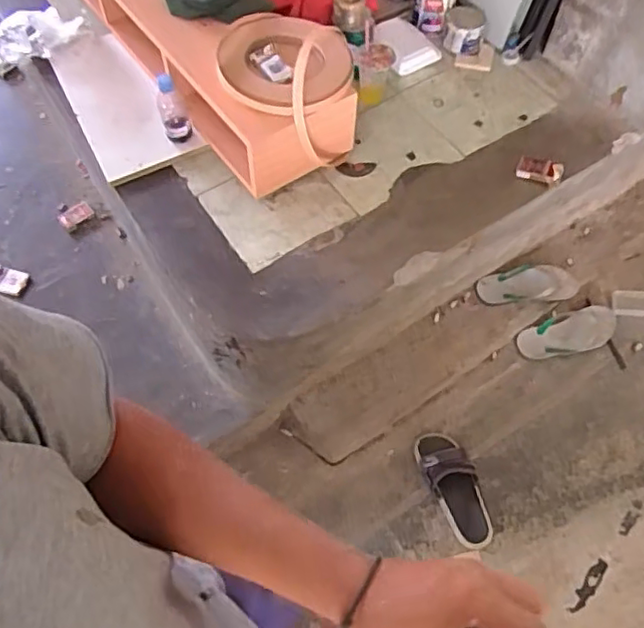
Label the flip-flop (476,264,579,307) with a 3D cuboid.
[{"bbox_3d":[0.521,-0.079,1.562,0.258,0.038,0.099,-3,62,-1],"label":"flip-flop"}]

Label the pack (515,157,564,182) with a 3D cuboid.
[{"bbox_3d":[0.485,-0.324,1.374,0.096,0.025,0.056,16,63,9],"label":"pack"}]

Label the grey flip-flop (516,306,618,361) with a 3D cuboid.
[{"bbox_3d":[0.611,0.051,1.540,0.252,0.041,0.100,-12,62,-6],"label":"grey flip-flop"}]

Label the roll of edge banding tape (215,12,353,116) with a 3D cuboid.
[{"bbox_3d":[-0.080,-0.525,1.284,0.275,0.036,0.266,0,62,1],"label":"roll of edge banding tape"}]

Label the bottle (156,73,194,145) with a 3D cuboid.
[{"bbox_3d":[-0.326,-0.454,1.341,0.057,0.179,0.058,-20,63,-10],"label":"bottle"}]

